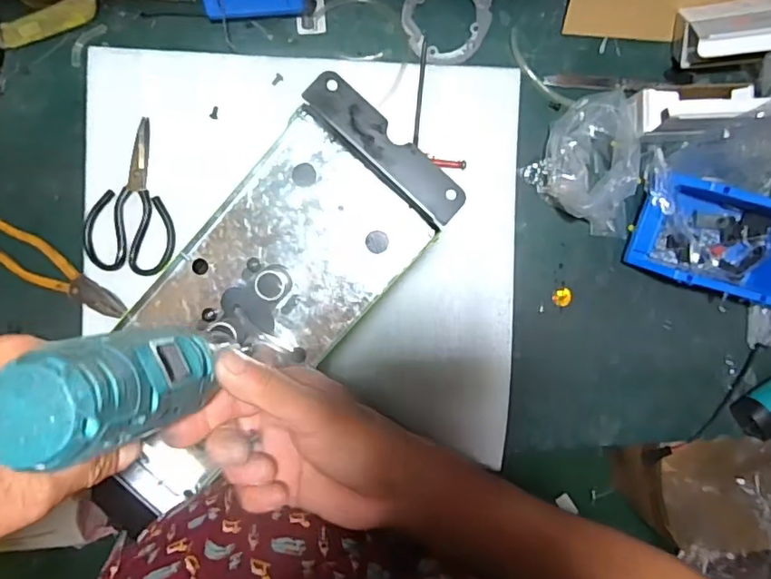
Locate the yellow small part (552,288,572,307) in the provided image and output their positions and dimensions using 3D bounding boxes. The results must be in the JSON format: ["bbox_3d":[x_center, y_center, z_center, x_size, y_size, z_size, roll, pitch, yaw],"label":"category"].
[{"bbox_3d":[0.225,0.010,0.694,0.023,0.004,0.023,0,92,-1],"label":"yellow small part"}]

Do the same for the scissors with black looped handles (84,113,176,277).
[{"bbox_3d":[-0.313,-0.112,0.670,0.105,0.005,0.185,0,92,-1],"label":"scissors with black looped handles"}]

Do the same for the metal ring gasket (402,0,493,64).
[{"bbox_3d":[0.076,-0.332,0.674,0.107,0.012,0.102,0,92,-1],"label":"metal ring gasket"}]

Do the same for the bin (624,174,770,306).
[{"bbox_3d":[0.391,-0.058,0.654,0.189,0.090,0.115,16,92,-2],"label":"bin"}]

